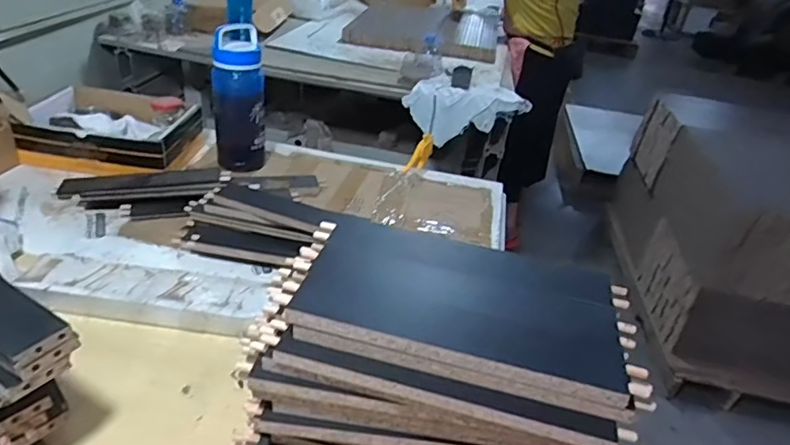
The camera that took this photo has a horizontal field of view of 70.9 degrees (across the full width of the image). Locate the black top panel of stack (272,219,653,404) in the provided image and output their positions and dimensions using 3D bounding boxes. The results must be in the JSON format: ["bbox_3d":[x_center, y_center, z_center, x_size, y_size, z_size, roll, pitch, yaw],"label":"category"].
[{"bbox_3d":[0.061,0.071,0.529,0.322,0.022,0.171,14,33,9],"label":"black top panel of stack"}]

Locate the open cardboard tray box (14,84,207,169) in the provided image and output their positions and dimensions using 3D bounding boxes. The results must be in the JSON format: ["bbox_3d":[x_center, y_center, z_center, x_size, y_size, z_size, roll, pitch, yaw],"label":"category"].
[{"bbox_3d":[-0.599,-0.200,1.183,0.321,0.102,0.243,9,32,1],"label":"open cardboard tray box"}]

